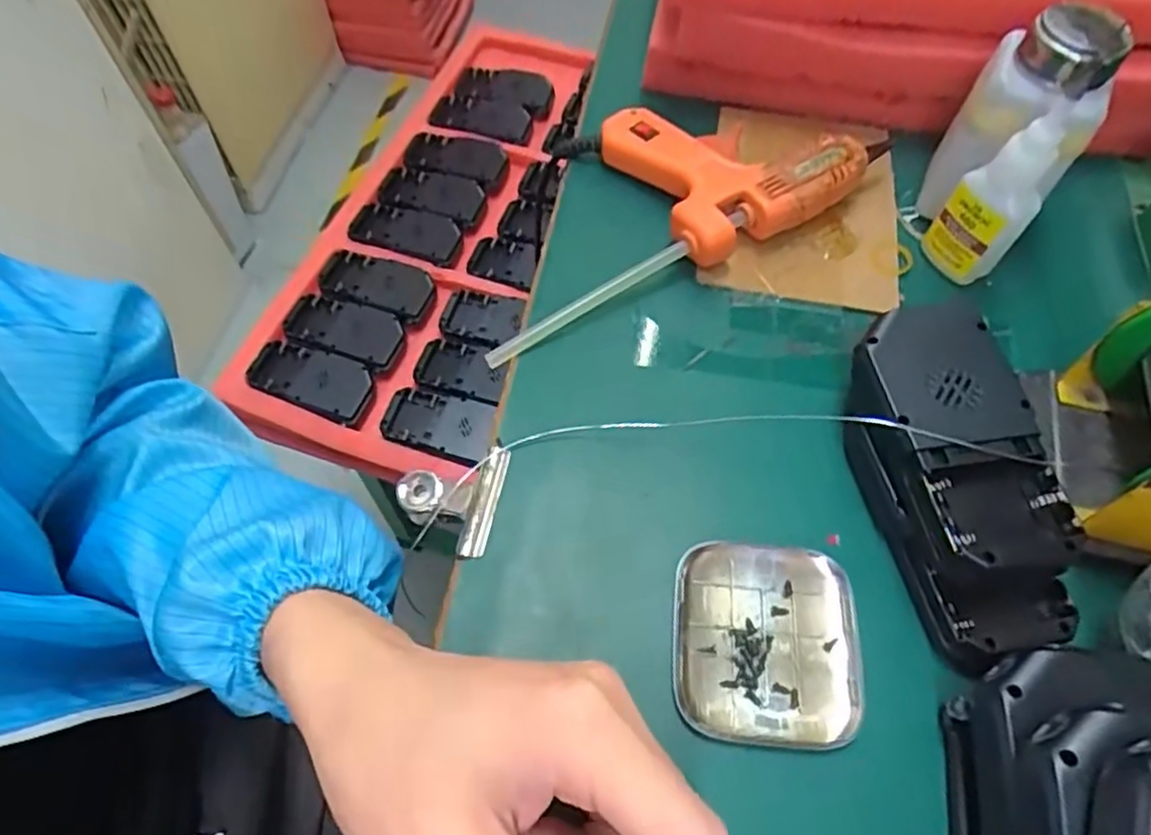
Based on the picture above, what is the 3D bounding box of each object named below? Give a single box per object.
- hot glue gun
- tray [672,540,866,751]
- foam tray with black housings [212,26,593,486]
[{"bbox_3d":[0.042,-0.126,0.364,0.236,0.035,0.113,-24,64,-13],"label":"hot glue gun"},{"bbox_3d":[0.074,0.085,0.264,0.070,0.010,0.074,3,61,1],"label":"tray"},{"bbox_3d":[-0.140,-0.236,0.748,0.233,0.064,0.650,9,61,5],"label":"foam tray with black housings"}]

